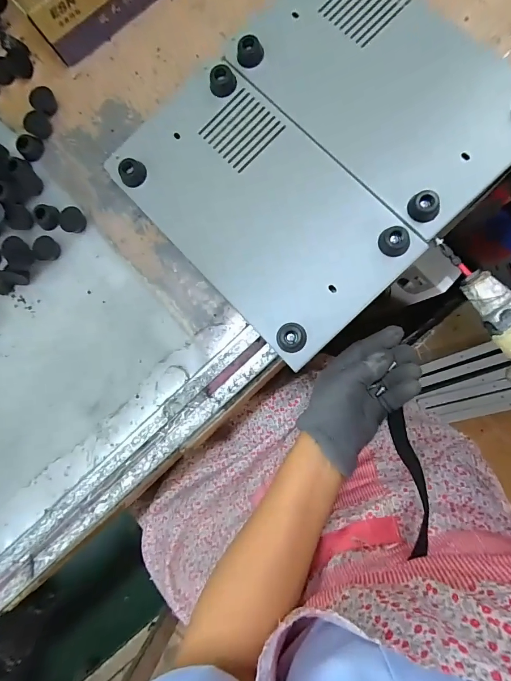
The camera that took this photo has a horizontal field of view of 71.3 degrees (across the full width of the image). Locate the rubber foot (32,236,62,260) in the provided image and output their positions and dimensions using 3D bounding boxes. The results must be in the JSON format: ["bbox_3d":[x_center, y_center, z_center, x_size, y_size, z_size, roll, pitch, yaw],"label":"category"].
[{"bbox_3d":[-0.212,-0.093,0.364,0.027,0.008,0.024,20,90,8],"label":"rubber foot"}]

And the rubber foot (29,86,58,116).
[{"bbox_3d":[-0.219,-0.248,0.370,0.024,0.016,0.023,0,88,8],"label":"rubber foot"}]

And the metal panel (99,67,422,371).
[{"bbox_3d":[0.001,-0.121,0.323,0.152,0.029,0.263,-44,83,4],"label":"metal panel"}]

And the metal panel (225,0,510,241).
[{"bbox_3d":[0.114,-0.231,0.315,0.156,0.030,0.260,-44,83,4],"label":"metal panel"}]

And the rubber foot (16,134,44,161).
[{"bbox_3d":[-0.232,-0.199,0.367,0.022,0.014,0.019,-22,85,6],"label":"rubber foot"}]

